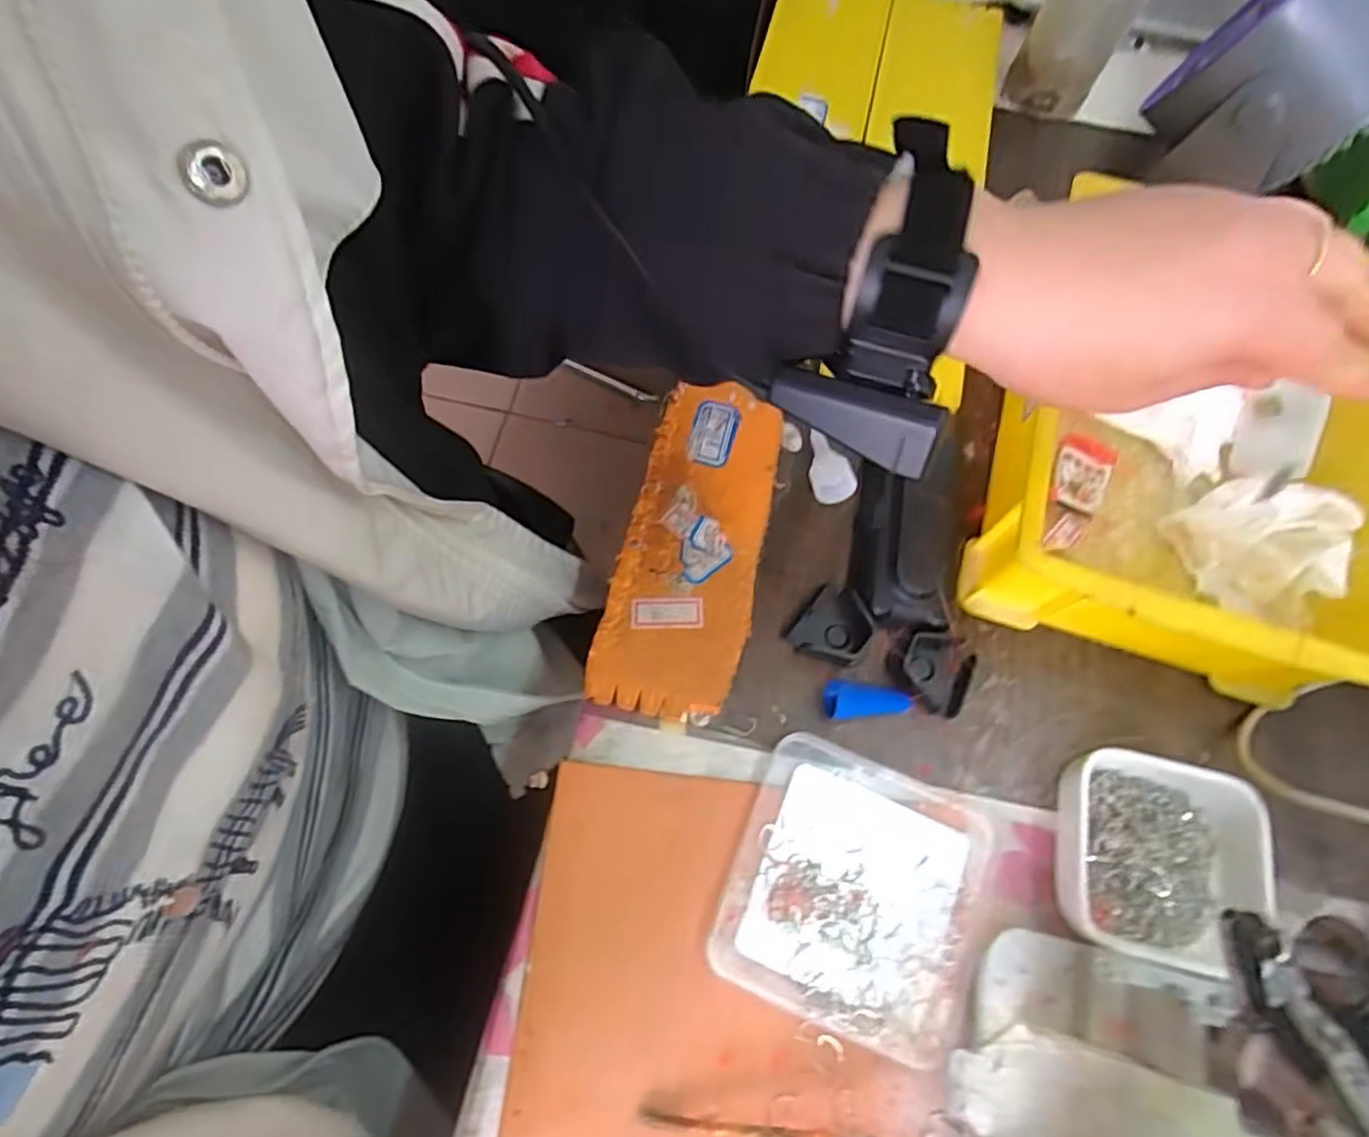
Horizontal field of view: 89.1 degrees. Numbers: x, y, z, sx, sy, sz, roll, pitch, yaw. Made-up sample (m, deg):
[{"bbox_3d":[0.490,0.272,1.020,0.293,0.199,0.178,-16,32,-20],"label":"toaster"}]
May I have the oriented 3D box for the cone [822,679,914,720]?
[{"bbox_3d":[0.088,0.066,0.333,0.042,0.011,0.017,10,69,1],"label":"cone"}]

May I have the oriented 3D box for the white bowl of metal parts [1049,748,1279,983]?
[{"bbox_3d":[0.215,0.129,0.307,0.098,0.029,0.082,11,69,2],"label":"white bowl of metal parts"}]

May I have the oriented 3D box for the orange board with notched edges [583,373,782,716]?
[{"bbox_3d":[0.004,-0.013,0.356,0.069,0.015,0.175,12,69,2],"label":"orange board with notched edges"}]

